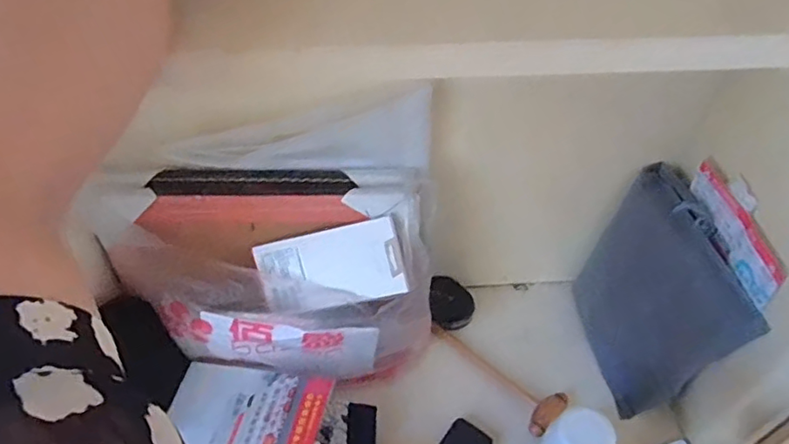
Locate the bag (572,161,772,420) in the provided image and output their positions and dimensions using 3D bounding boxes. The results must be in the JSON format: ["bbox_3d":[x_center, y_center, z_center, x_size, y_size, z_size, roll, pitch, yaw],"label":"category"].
[{"bbox_3d":[0.335,0.098,0.743,0.045,0.265,0.219,-6,52,-25],"label":"bag"}]

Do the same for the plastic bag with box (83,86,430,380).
[{"bbox_3d":[-0.158,0.052,0.696,0.405,0.332,0.169,1,50,-1],"label":"plastic bag with box"}]

